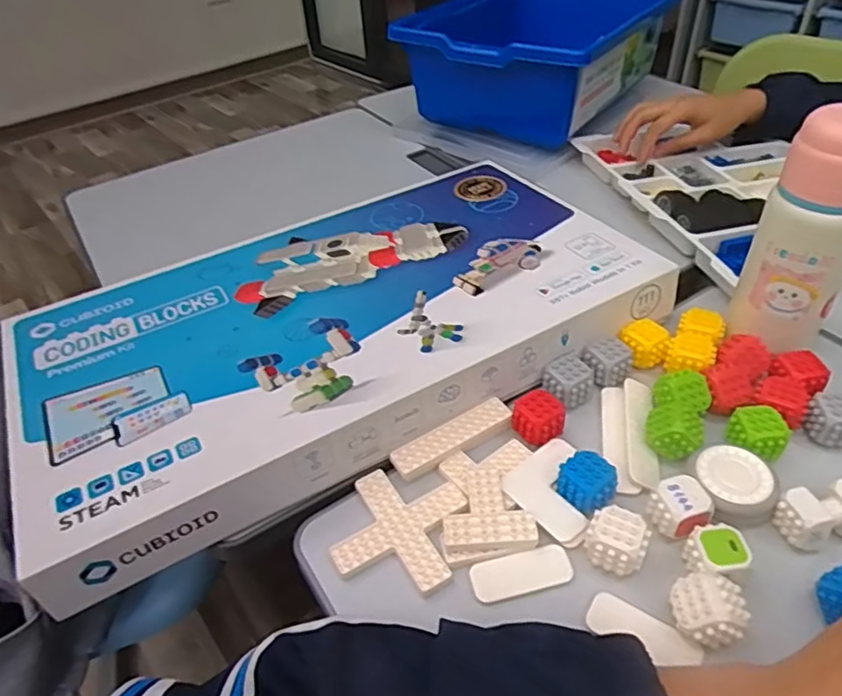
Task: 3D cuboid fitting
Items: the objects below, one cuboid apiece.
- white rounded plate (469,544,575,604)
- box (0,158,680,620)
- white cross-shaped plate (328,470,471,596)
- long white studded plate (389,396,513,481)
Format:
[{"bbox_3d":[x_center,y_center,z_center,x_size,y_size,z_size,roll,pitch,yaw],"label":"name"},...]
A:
[{"bbox_3d":[0.067,0.150,0.403,0.067,0.005,0.028,-11,42,-8],"label":"white rounded plate"},{"bbox_3d":[-0.078,-0.025,0.555,0.529,0.059,0.315,-26,46,-23],"label":"box"},{"bbox_3d":[-0.014,0.128,0.429,0.080,0.009,0.080,7,43,13],"label":"white cross-shaped plate"},{"bbox_3d":[0.025,0.069,0.473,0.104,0.013,0.024,-25,46,-21],"label":"long white studded plate"}]

